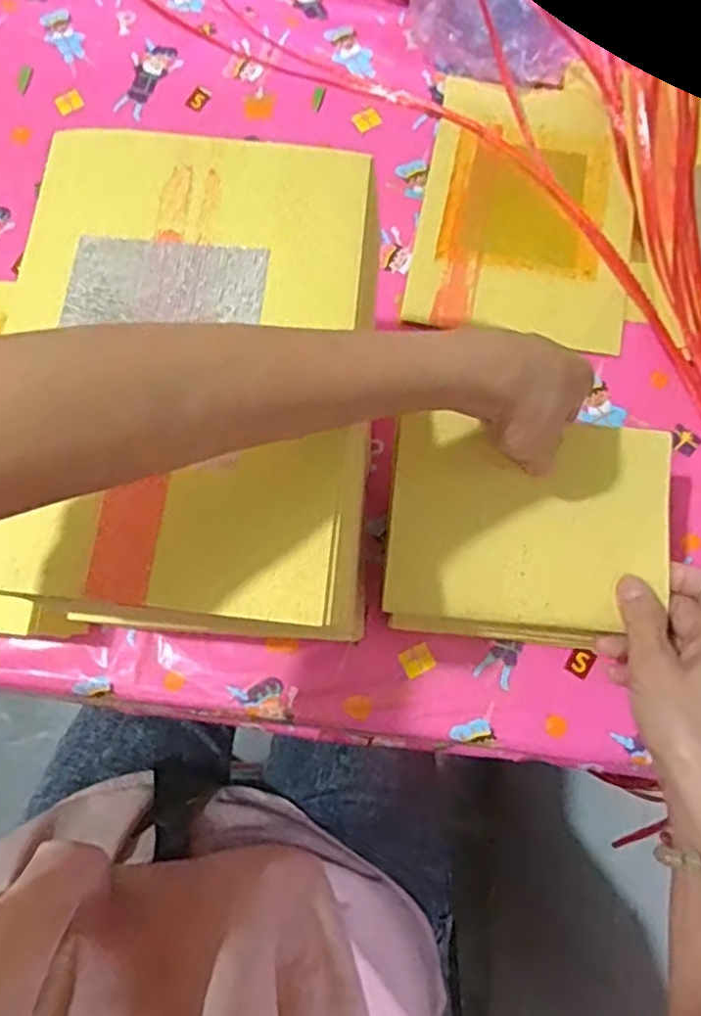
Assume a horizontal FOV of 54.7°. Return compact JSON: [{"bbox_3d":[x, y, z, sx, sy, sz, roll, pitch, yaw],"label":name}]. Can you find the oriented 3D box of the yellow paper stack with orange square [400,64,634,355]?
[{"bbox_3d":[0.141,-0.244,0.536,0.162,0.008,0.240,10,75,3],"label":"yellow paper stack with orange square"}]

